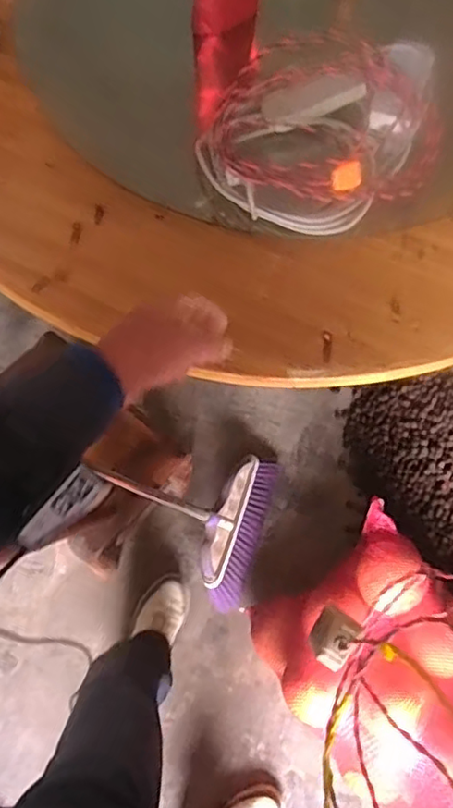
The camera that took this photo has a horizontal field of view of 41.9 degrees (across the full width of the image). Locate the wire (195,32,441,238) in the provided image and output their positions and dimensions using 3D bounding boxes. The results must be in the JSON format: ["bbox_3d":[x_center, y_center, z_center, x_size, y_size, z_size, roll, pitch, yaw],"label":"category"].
[{"bbox_3d":[0.174,-0.425,0.897,0.426,0.078,0.285,-28,71,-12],"label":"wire"}]

